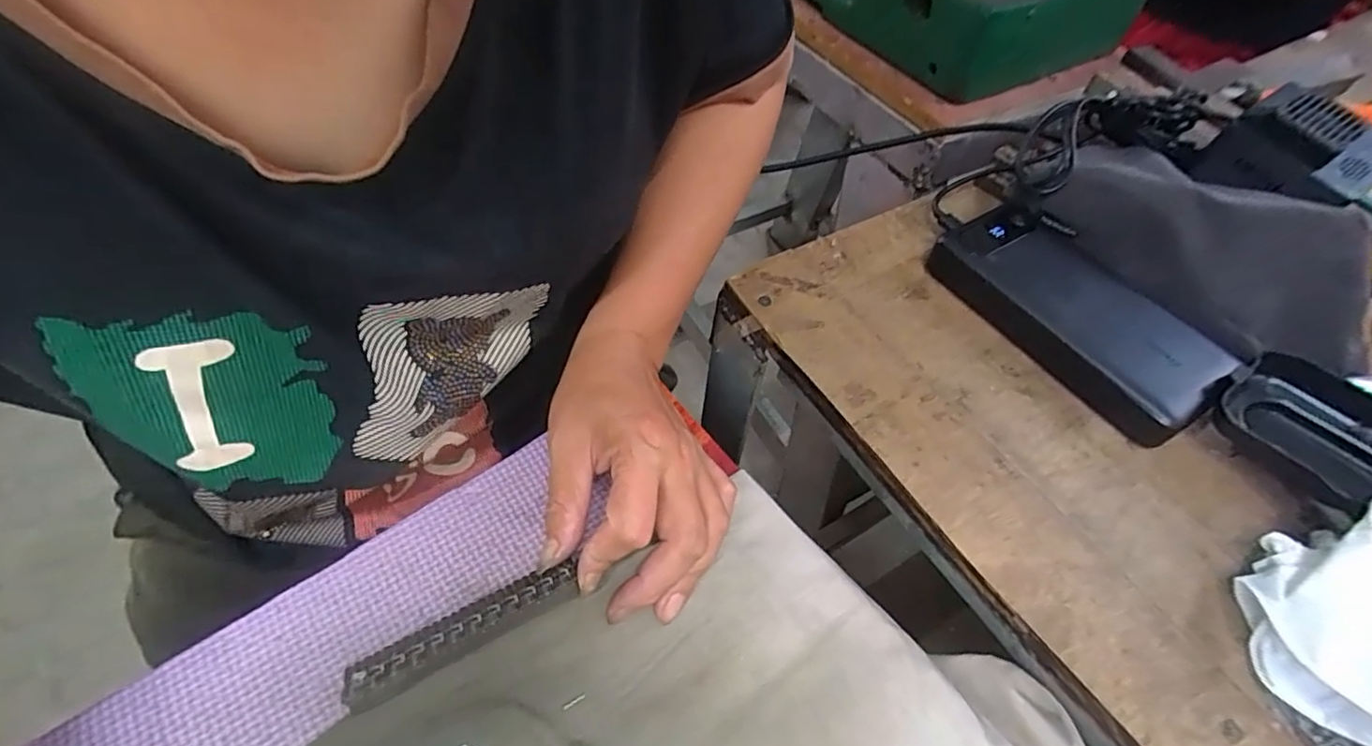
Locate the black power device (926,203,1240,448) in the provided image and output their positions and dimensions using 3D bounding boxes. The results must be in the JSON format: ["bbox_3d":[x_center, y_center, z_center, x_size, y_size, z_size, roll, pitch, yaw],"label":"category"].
[{"bbox_3d":[0.215,-0.037,0.341,0.072,0.028,0.160,-23,59,-19],"label":"black power device"}]

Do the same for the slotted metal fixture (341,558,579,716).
[{"bbox_3d":[-0.091,0.108,0.252,0.095,0.007,0.020,-24,58,-20],"label":"slotted metal fixture"}]

